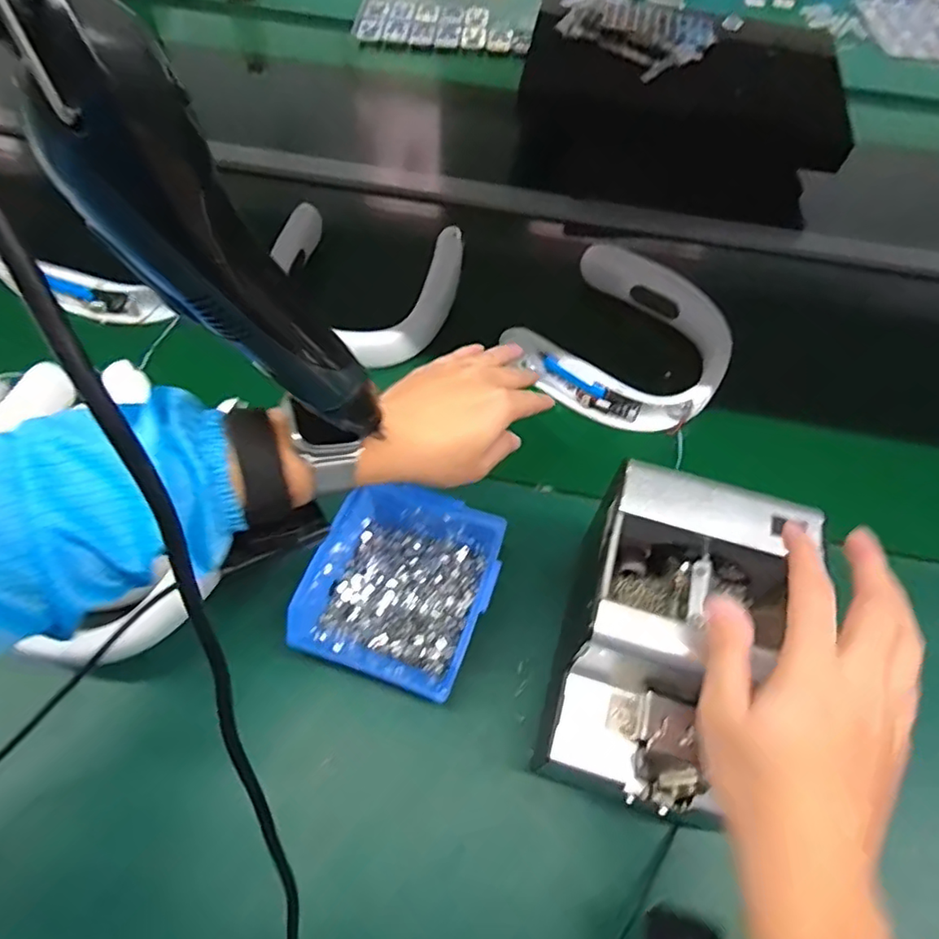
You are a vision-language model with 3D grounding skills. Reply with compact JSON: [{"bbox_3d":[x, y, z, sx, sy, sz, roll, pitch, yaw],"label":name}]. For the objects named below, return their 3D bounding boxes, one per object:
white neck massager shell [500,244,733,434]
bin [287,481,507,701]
[{"bbox_3d":[0.167,-0.134,0.617,0.193,0.053,0.192,31,60,15],"label":"white neck massager shell"},{"bbox_3d":[-0.048,0.079,0.452,0.126,0.068,0.149,16,60,6],"label":"bin"}]

